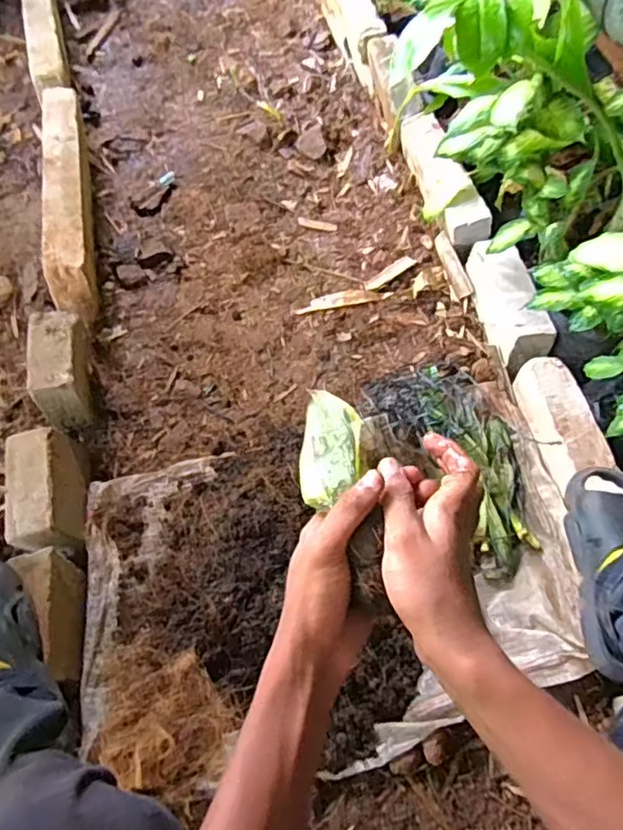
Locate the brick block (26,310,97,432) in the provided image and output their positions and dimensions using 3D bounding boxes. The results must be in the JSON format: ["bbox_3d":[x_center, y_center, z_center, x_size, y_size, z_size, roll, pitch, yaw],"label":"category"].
[{"bbox_3d":[-0.446,-0.084,1.069,0.087,0.124,0.191,-9,63,-5],"label":"brick block"}]

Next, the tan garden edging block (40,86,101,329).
[{"bbox_3d":[-0.517,-0.469,1.259,0.082,0.114,0.594,-10,63,-6],"label":"tan garden edging block"}]

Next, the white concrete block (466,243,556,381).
[{"bbox_3d":[0.374,-0.206,1.132,0.078,0.110,0.261,-11,63,-6],"label":"white concrete block"}]

